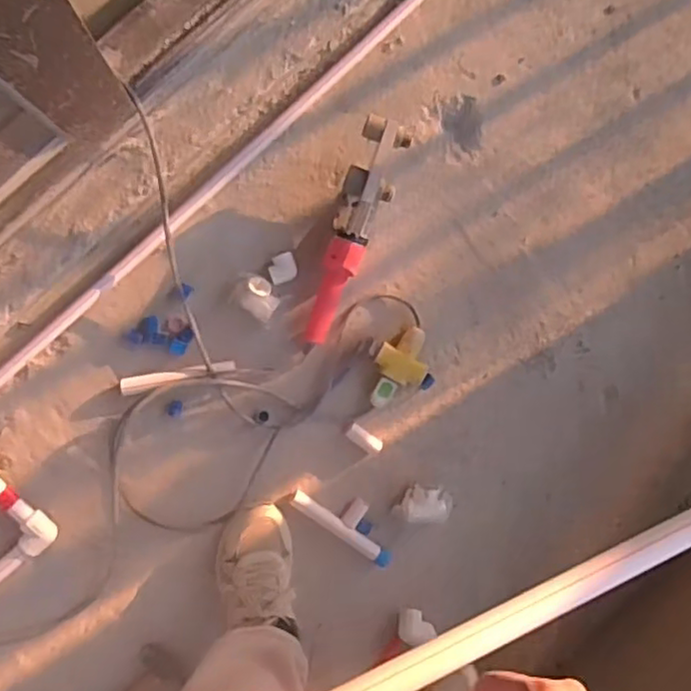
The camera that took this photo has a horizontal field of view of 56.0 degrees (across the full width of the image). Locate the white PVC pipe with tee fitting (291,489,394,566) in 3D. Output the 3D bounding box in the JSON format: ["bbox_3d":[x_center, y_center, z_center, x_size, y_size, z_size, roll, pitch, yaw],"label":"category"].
[{"bbox_3d":[0.006,0.272,1.025,0.187,0.035,0.063,39,88,-9],"label":"white PVC pipe with tee fitting"}]

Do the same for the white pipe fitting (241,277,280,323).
[{"bbox_3d":[-0.126,-0.071,0.970,0.054,0.035,0.052,36,88,-9],"label":"white pipe fitting"}]

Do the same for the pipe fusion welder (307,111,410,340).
[{"bbox_3d":[0.007,-0.162,0.967,0.070,0.092,0.334,18,91,-10],"label":"pipe fusion welder"}]

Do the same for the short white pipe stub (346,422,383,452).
[{"bbox_3d":[0.032,0.147,1.024,0.063,0.025,0.021,35,88,-9],"label":"short white pipe stub"}]

